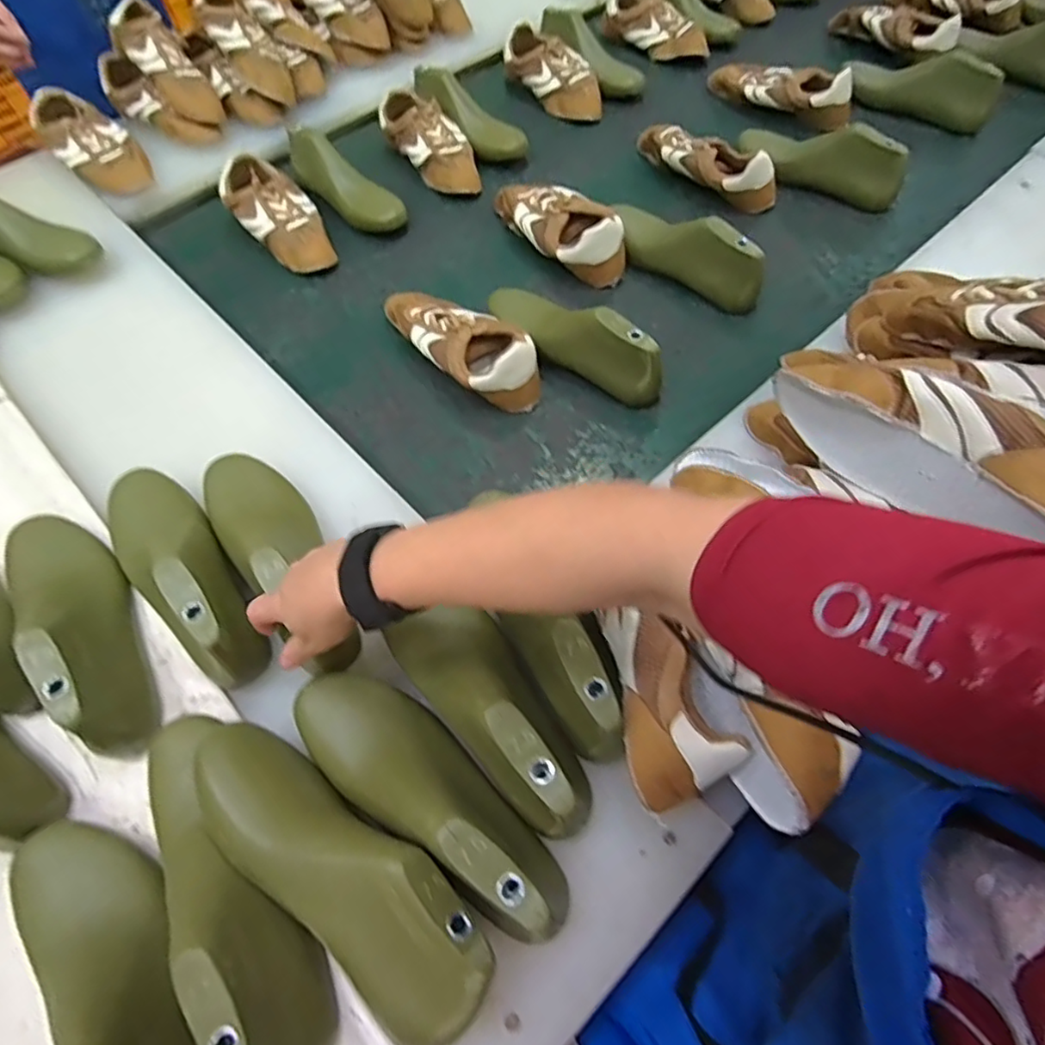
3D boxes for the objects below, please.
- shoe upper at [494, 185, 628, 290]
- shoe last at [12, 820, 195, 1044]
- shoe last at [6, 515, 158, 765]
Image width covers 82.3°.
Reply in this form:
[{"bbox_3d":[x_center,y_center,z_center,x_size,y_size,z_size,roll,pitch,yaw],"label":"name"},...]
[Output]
[{"bbox_3d":[0.052,-0.412,0.817,0.096,0.072,0.217,-27,64,-12],"label":"shoe upper"},{"bbox_3d":[-0.248,0.276,0.370,0.247,0.082,0.072,33,66,19],"label":"shoe last"},{"bbox_3d":[-0.369,0.072,0.493,0.066,0.089,0.246,-37,66,-16],"label":"shoe last"}]

